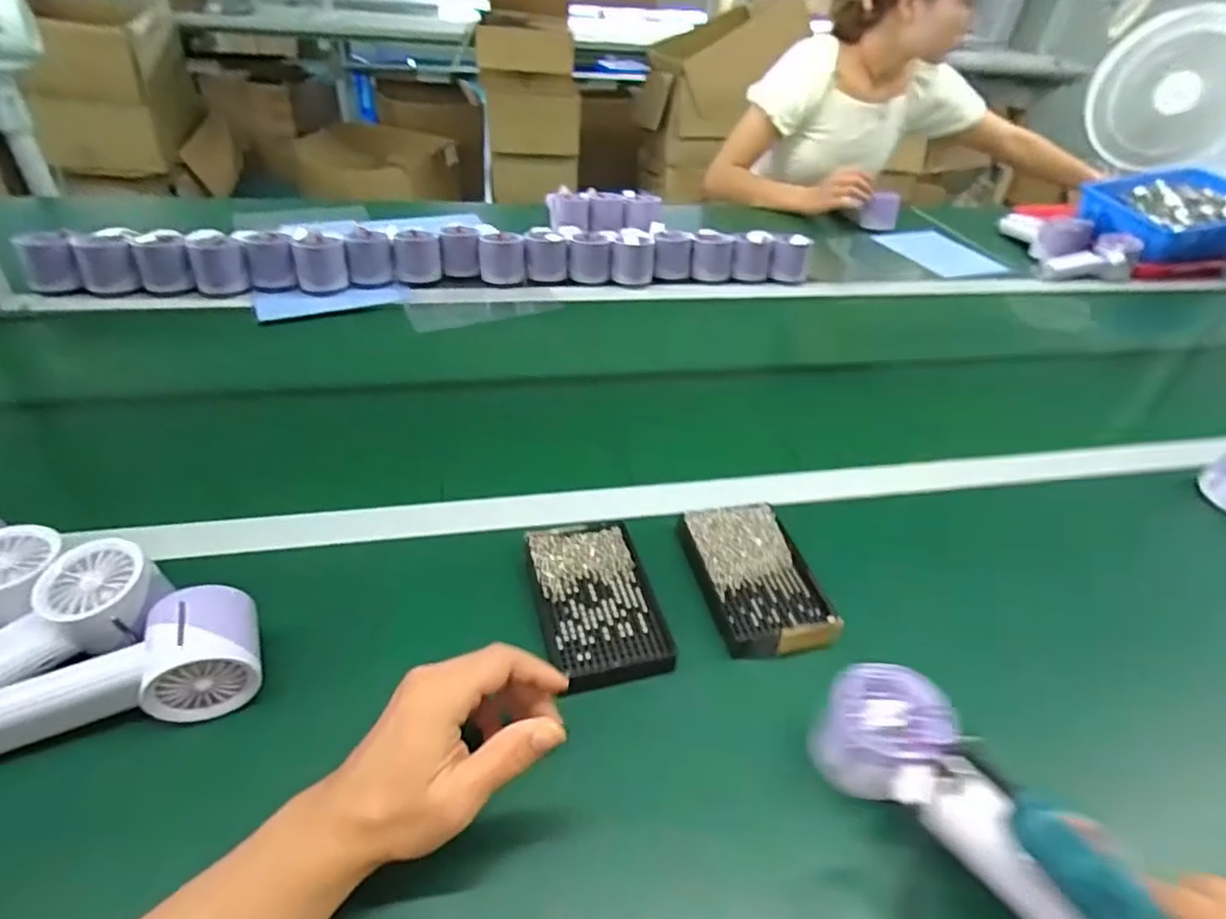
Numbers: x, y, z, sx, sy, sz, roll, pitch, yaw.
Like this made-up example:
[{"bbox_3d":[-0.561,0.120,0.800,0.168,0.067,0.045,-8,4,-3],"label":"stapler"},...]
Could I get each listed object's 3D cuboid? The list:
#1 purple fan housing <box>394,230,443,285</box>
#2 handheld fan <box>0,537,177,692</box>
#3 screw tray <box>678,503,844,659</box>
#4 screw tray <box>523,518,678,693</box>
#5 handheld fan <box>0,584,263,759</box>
[{"bbox_3d":[-0.283,-0.295,0.926,0.064,0.062,0.052,-8,41,-16],"label":"purple fan housing"},{"bbox_3d":[-0.383,0.127,0.406,0.190,0.050,0.068,-35,53,-20],"label":"handheld fan"},{"bbox_3d":[0.118,0.095,0.531,0.092,0.018,0.144,-6,41,-14],"label":"screw tray"},{"bbox_3d":[-0.014,0.109,0.504,0.087,0.018,0.137,-6,41,-15],"label":"screw tray"},{"bbox_3d":[-0.322,0.135,0.391,0.189,0.062,0.061,-13,43,-22],"label":"handheld fan"}]

